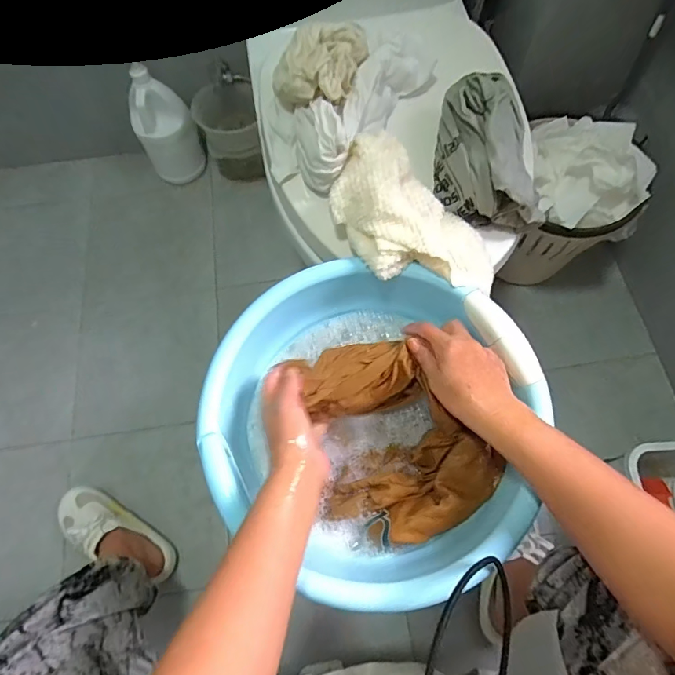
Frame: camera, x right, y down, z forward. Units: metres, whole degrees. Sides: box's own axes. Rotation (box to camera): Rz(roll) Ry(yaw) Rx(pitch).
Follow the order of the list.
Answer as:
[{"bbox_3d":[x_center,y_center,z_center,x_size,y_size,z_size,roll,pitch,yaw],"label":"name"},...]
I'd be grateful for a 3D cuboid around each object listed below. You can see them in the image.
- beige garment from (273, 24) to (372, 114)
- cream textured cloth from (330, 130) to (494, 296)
[{"bbox_3d":[-0.024,-0.330,0.538,0.093,0.061,0.104,23,72,9],"label":"beige garment"},{"bbox_3d":[0.077,-0.127,0.493,0.210,0.068,0.128,43,76,15],"label":"cream textured cloth"}]

